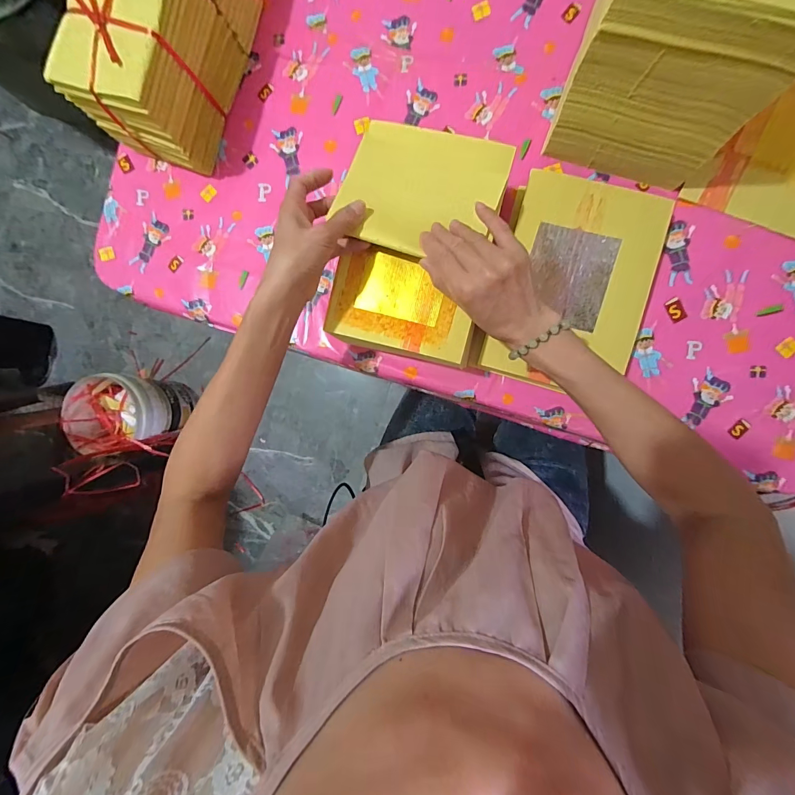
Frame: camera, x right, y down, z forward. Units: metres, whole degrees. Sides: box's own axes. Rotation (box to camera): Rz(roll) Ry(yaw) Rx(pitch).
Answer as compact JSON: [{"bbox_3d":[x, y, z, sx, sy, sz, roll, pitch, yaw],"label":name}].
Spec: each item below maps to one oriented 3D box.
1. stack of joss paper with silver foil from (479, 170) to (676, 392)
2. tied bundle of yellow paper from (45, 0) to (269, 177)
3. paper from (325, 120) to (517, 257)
[{"bbox_3d":[0.206,-0.132,0.447,0.164,0.043,0.230,13,94,7],"label":"stack of joss paper with silver foil"},{"bbox_3d":[-0.261,-0.472,0.446,0.117,0.143,0.332,19,95,6],"label":"tied bundle of yellow paper"},{"bbox_3d":[0.026,-0.212,0.383,0.154,0.007,0.139,19,82,4],"label":"paper"}]

